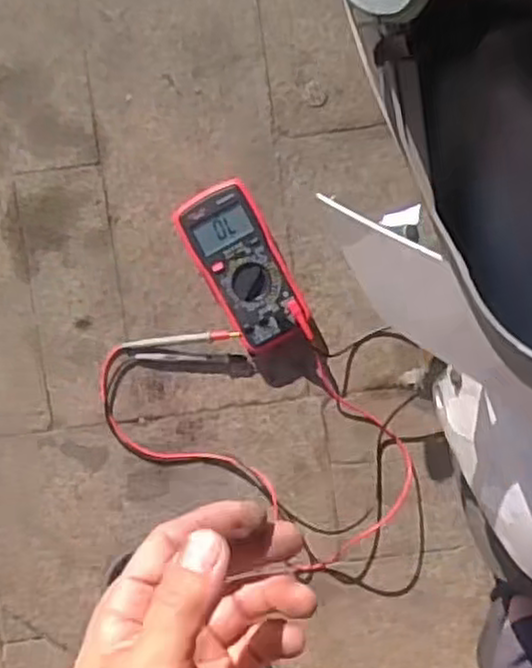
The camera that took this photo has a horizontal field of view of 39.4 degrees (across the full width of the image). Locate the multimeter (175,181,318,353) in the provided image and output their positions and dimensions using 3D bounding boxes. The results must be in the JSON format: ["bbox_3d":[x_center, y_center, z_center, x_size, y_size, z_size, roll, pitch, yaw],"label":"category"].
[{"bbox_3d":[-0.025,-0.075,0.843,0.089,0.036,0.191,-28,94,3],"label":"multimeter"}]

